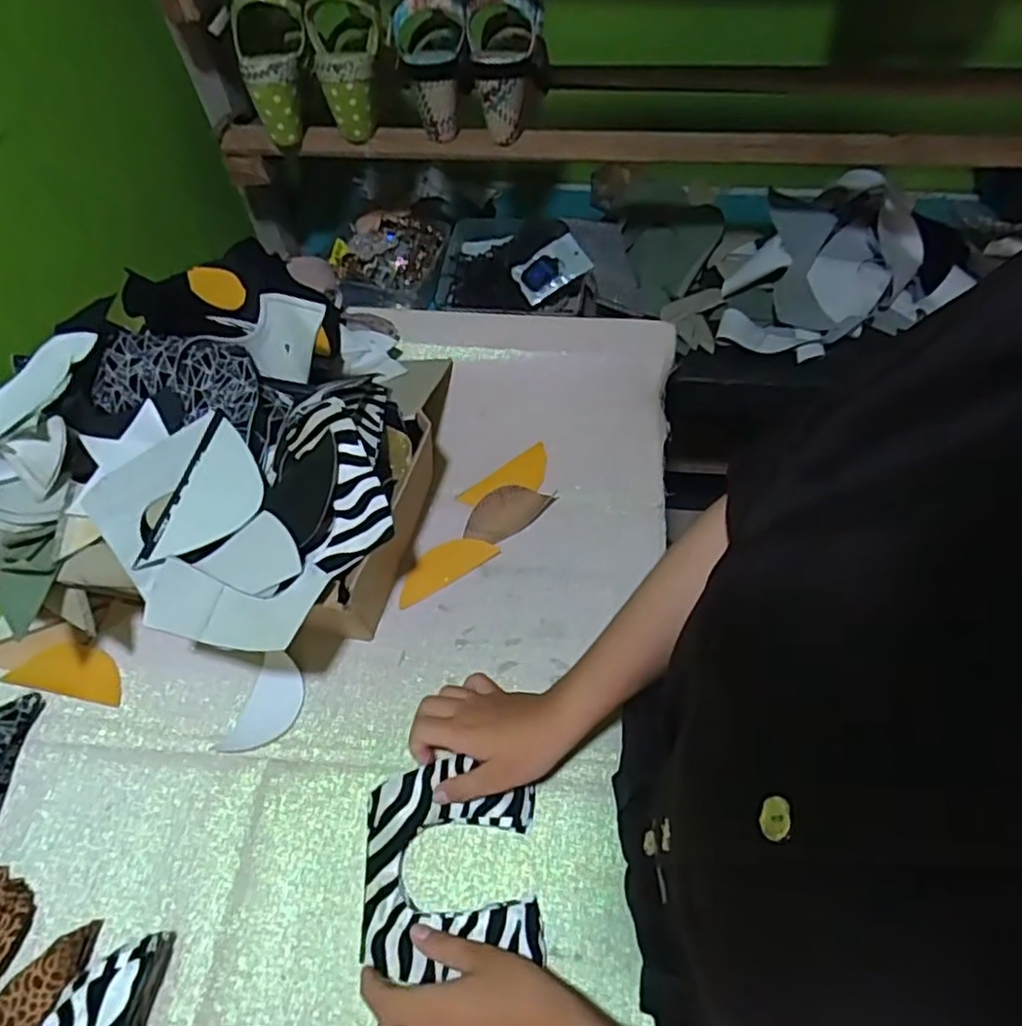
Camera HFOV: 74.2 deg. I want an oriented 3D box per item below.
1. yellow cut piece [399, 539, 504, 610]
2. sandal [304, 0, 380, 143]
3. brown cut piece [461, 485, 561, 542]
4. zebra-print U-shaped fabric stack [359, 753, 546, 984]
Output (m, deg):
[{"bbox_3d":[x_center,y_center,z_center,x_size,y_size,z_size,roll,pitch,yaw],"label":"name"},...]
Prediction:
[{"bbox_3d":[-0.065,0.050,0.646,0.101,0.010,0.037,-28,62,-15],"label":"yellow cut piece"},{"bbox_3d":[-0.177,-0.499,0.746,0.079,0.136,0.085,-9,59,-4],"label":"sandal"},{"bbox_3d":[-0.002,-0.002,0.666,0.093,0.012,0.045,-28,62,-15],"label":"brown cut piece"},{"bbox_3d":[-0.044,0.256,0.497,0.126,0.025,0.135,-2,59,0],"label":"zebra-print U-shaped fabric stack"}]

